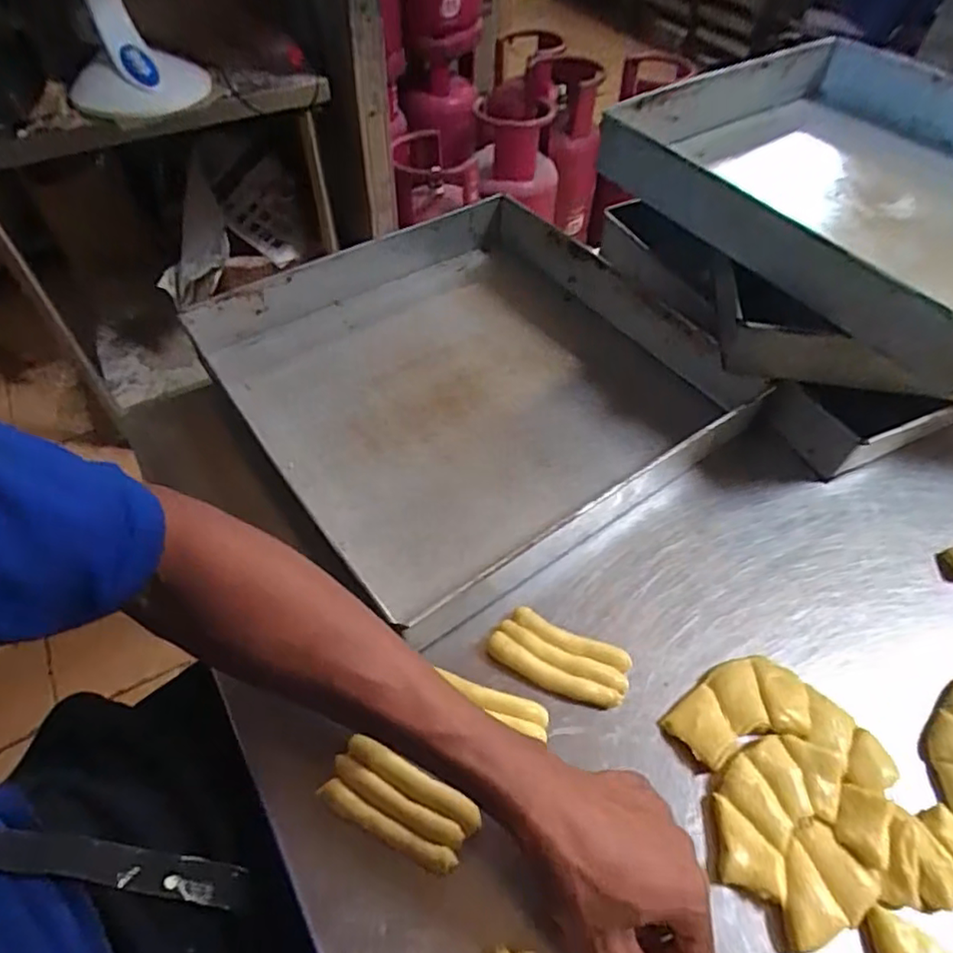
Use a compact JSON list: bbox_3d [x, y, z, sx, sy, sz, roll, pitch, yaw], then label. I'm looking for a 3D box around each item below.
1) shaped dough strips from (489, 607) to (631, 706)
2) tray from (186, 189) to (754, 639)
[{"bbox_3d":[0.060,0.133,0.449,0.099,0.018,0.043,18,54,12],"label":"shaped dough strips"},{"bbox_3d":[-0.010,-0.104,0.608,0.416,0.061,0.414,-31,59,-23],"label":"tray"}]

